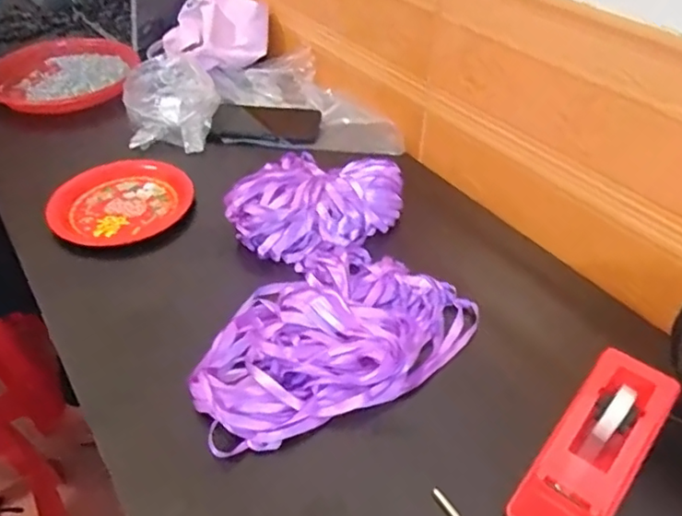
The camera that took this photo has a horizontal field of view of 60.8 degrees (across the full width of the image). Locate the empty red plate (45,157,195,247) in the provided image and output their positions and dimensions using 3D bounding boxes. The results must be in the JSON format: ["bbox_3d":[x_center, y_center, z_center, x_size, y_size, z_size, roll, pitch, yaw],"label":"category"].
[{"bbox_3d":[-0.274,-0.072,0.726,0.163,0.022,0.150,0,42,0],"label":"empty red plate"}]

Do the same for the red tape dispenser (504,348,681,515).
[{"bbox_3d":[0.189,0.143,0.432,0.062,0.062,0.161,31,51,29],"label":"red tape dispenser"}]

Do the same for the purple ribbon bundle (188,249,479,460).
[{"bbox_3d":[-0.014,0.069,0.543,0.276,0.035,0.183,-34,52,-31],"label":"purple ribbon bundle"}]

